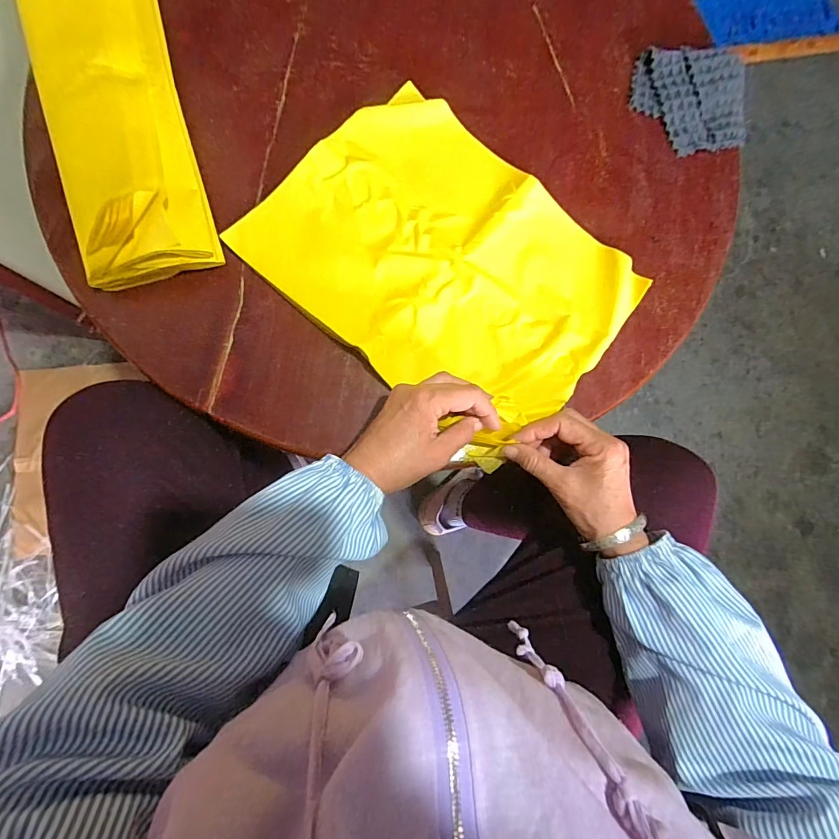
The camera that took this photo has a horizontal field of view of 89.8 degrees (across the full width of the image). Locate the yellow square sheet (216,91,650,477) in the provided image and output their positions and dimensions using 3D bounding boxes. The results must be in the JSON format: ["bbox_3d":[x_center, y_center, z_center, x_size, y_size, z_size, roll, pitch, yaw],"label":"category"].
[{"bbox_3d":[0.028,-0.153,0.416,0.340,0.016,0.258,41,80,0],"label":"yellow square sheet"}]

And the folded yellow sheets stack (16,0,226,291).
[{"bbox_3d":[-0.280,-0.299,0.380,0.110,0.053,0.351,-16,85,-8],"label":"folded yellow sheets stack"}]

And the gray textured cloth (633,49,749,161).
[{"bbox_3d":[0.307,-0.358,0.473,0.127,0.019,0.115,1,83,-7],"label":"gray textured cloth"}]

